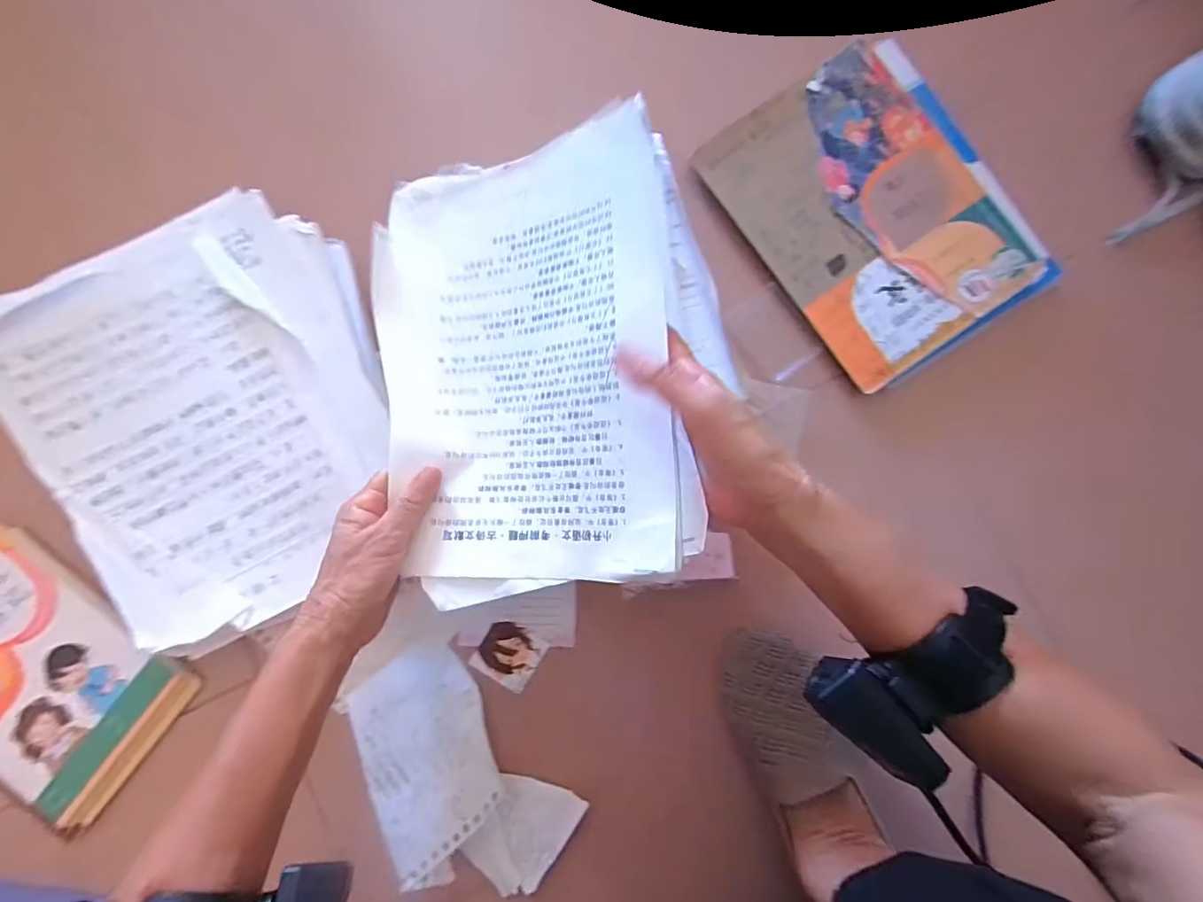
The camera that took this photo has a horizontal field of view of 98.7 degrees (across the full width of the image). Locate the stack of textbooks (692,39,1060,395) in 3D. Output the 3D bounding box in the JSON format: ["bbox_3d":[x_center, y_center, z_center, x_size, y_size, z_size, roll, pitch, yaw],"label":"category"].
[{"bbox_3d":[0.235,-0.203,0.439,0.207,0.025,0.255,-36,85,-2],"label":"stack of textbooks"}]

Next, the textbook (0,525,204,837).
[{"bbox_3d":[-0.450,0.176,0.412,0.215,0.020,0.142,38,87,4],"label":"textbook"}]

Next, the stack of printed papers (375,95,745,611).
[{"bbox_3d":[-0.040,-0.066,0.351,0.237,0.031,0.307,-13,82,20],"label":"stack of printed papers"}]

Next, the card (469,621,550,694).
[{"bbox_3d":[-0.076,0.169,0.429,0.050,0.004,0.047,29,86,10],"label":"card"}]

